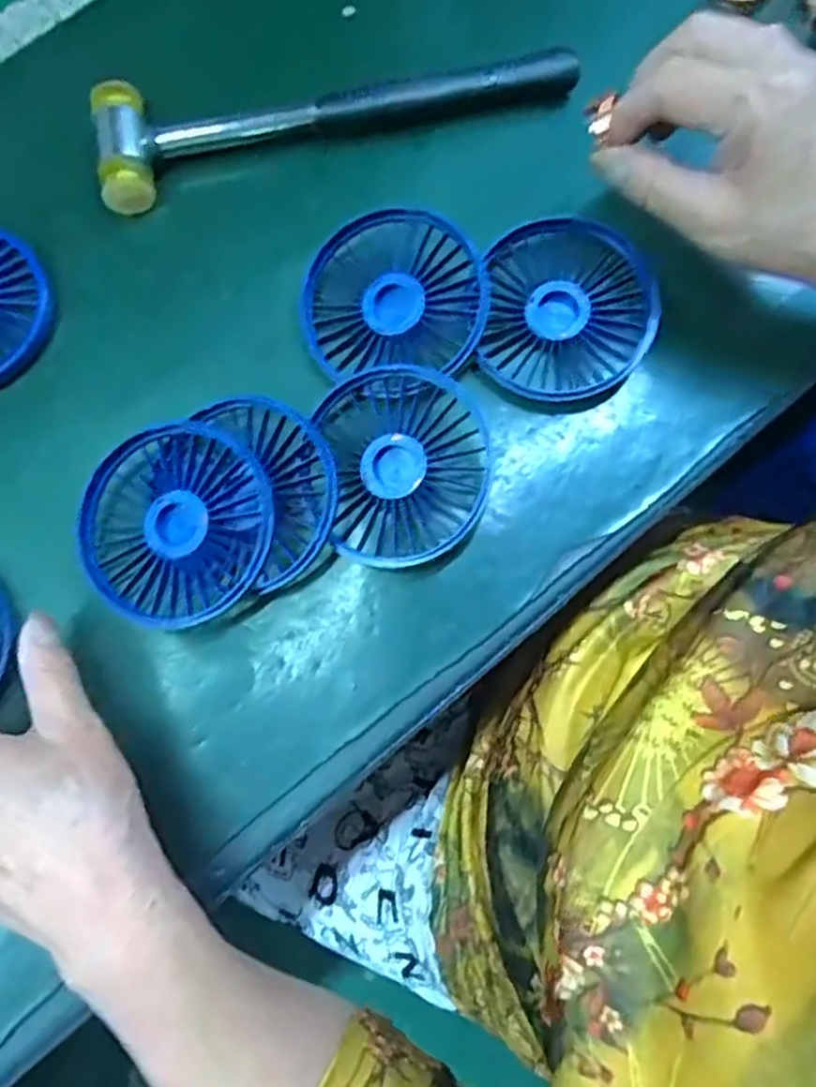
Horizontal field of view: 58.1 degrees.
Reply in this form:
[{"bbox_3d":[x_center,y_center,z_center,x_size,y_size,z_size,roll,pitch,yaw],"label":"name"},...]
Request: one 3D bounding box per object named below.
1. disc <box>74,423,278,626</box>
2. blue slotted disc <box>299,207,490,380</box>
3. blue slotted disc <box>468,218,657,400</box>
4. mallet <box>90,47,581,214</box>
[{"bbox_3d":[-0.102,-0.009,0.323,0.081,0.016,0.085,-1,86,11],"label":"disc"},{"bbox_3d":[-0.008,-0.118,0.347,0.084,0.024,0.072,-1,79,0],"label":"blue slotted disc"},{"bbox_3d":[0.076,-0.111,0.347,0.078,0.019,0.078,0,79,0],"label":"blue slotted disc"},{"bbox_3d":[-0.036,-0.221,0.373,0.239,0.029,0.057,-14,79,-2],"label":"mallet"}]

